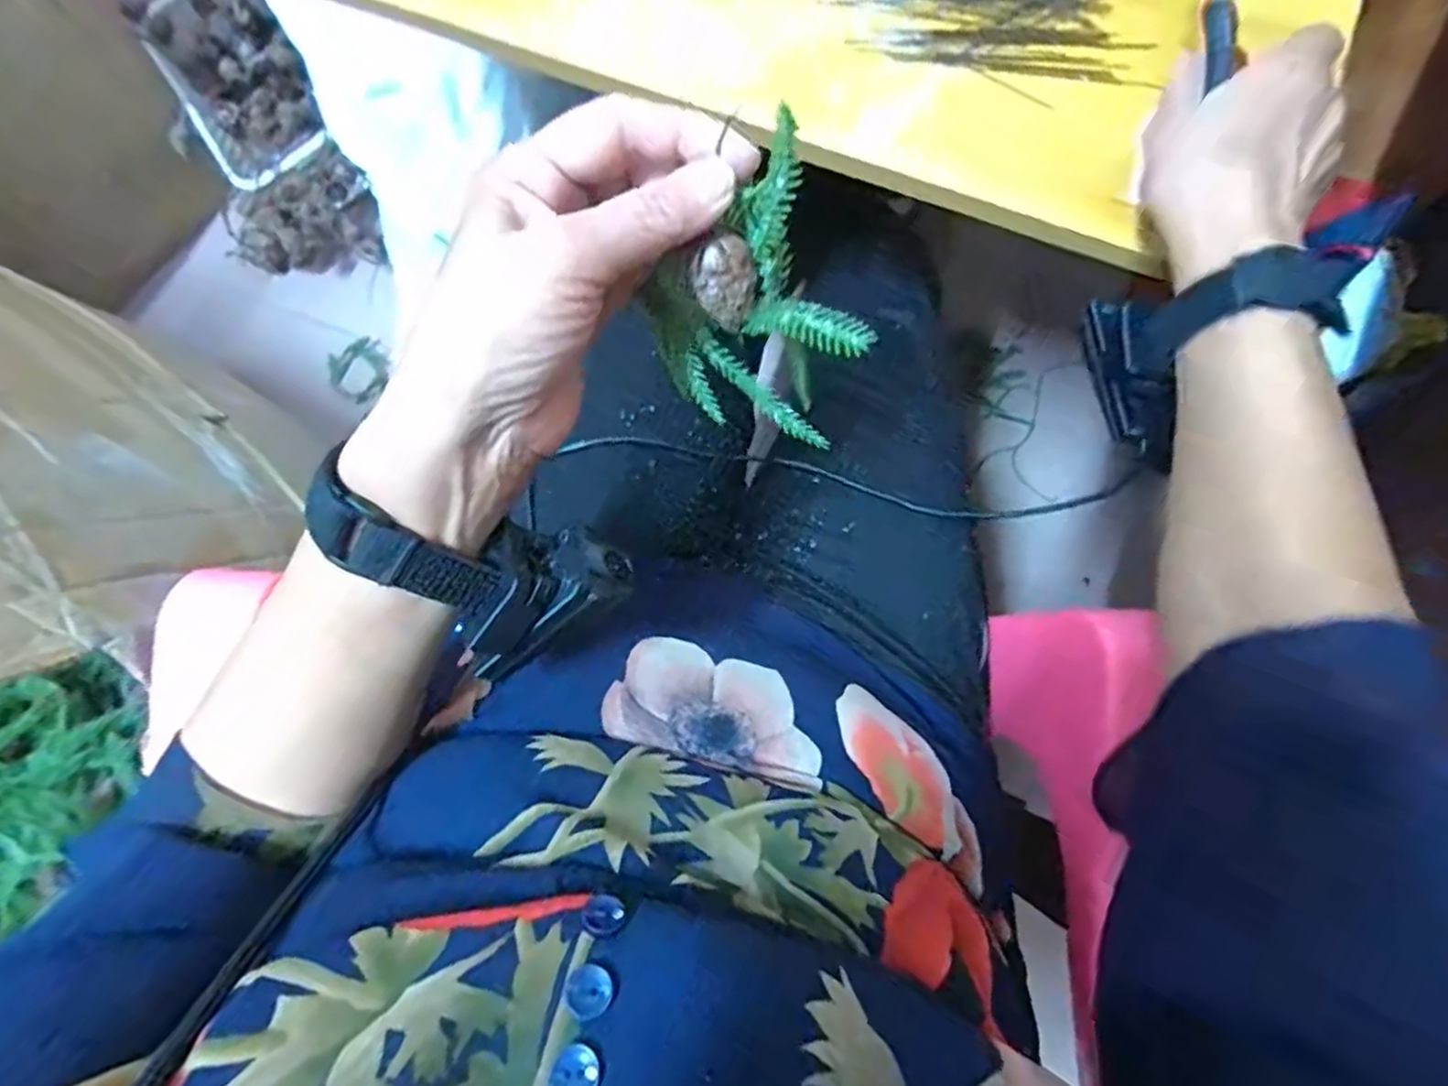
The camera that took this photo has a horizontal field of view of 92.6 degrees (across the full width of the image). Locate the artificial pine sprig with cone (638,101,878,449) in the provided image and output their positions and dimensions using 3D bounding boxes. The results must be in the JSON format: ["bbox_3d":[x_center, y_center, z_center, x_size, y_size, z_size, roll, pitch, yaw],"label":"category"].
[{"bbox_3d":[0.014,-0.075,0.229,0.056,0.079,0.068,-44,82,-7],"label":"artificial pine sprig with cone"}]

